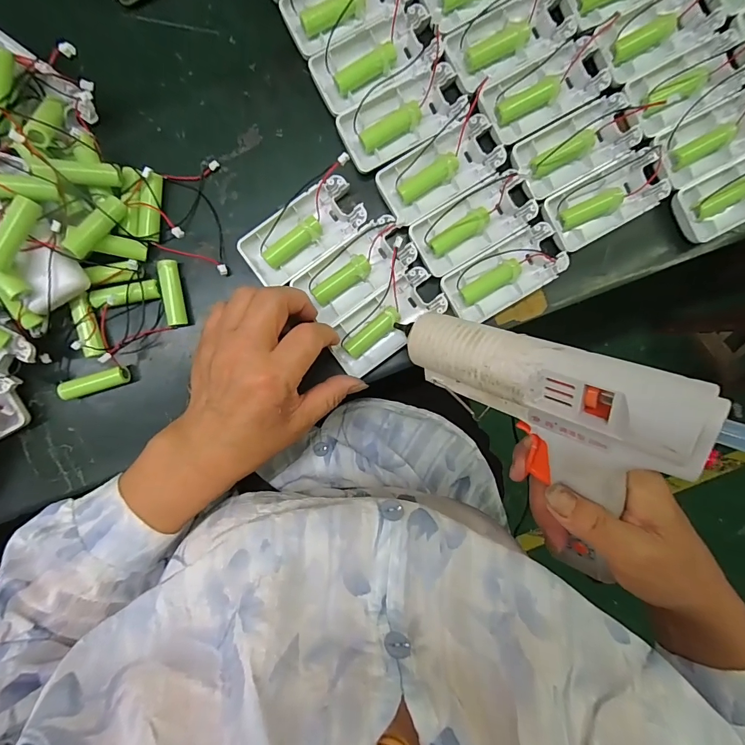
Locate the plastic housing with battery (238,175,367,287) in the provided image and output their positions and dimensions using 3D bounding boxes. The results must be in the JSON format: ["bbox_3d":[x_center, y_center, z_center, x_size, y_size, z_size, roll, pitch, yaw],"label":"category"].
[{"bbox_3d":[-0.052,-0.106,0.303,0.094,0.011,0.047,-35,93,2],"label":"plastic housing with battery"}]

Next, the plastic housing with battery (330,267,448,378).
[{"bbox_3d":[0.010,-0.039,0.312,0.092,0.016,0.046,-44,93,2],"label":"plastic housing with battery"}]

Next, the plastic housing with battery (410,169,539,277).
[{"bbox_3d":[0.076,-0.115,0.307,0.091,0.016,0.047,-31,93,2],"label":"plastic housing with battery"}]

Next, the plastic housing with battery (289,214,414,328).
[{"bbox_3d":[-0.012,-0.079,0.311,0.088,0.020,0.047,-37,93,2],"label":"plastic housing with battery"}]

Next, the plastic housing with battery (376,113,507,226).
[{"bbox_3d":[0.051,-0.153,0.303,0.093,0.015,0.042,-30,93,2],"label":"plastic housing with battery"}]

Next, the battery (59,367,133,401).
[{"bbox_3d":[-0.215,0.008,0.308,0.049,0.014,0.014,-16,94,1],"label":"battery"}]

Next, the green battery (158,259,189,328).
[{"bbox_3d":[-0.154,-0.061,0.306,0.012,0.011,0.050,-8,94,0],"label":"green battery"}]

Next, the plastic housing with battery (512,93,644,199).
[{"bbox_3d":[0.155,-0.172,0.302,0.091,0.015,0.044,-29,93,2],"label":"plastic housing with battery"}]

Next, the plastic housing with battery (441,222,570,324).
[{"bbox_3d":[0.102,-0.076,0.310,0.092,0.014,0.045,-31,93,2],"label":"plastic housing with battery"}]

